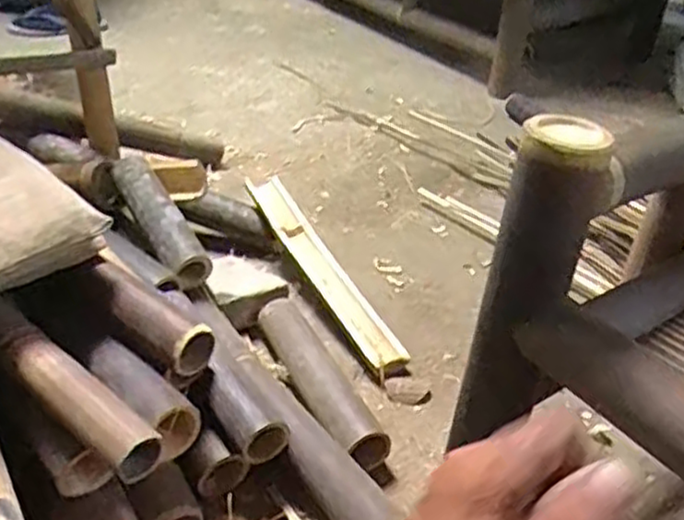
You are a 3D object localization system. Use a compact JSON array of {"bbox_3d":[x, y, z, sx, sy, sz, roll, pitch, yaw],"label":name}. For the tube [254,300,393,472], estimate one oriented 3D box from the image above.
[{"bbox_3d":[-0.035,0.161,1.020,0.066,0.070,0.331,-11,37,-25],"label":"tube"}]

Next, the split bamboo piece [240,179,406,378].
[{"bbox_3d":[-0.030,0.011,1.208,0.068,0.045,0.435,-22,59,-27],"label":"split bamboo piece"}]

